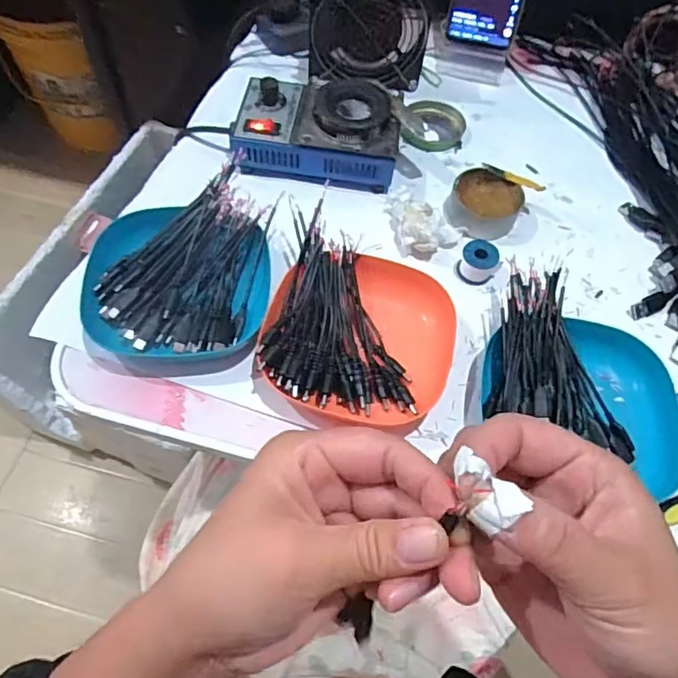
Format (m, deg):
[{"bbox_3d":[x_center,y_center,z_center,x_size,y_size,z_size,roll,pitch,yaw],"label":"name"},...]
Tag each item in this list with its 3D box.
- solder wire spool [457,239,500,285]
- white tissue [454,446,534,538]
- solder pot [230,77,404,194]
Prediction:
[{"bbox_3d":[0.119,-0.066,0.478,0.030,0.029,0.026,15,61,5],"label":"solder wire spool"},{"bbox_3d":[0.050,0.053,0.192,0.026,0.006,0.018,42,66,19],"label":"white tissue"},{"bbox_3d":[-0.019,-0.200,0.526,0.152,0.053,0.101,3,60,-2],"label":"solder pot"}]

